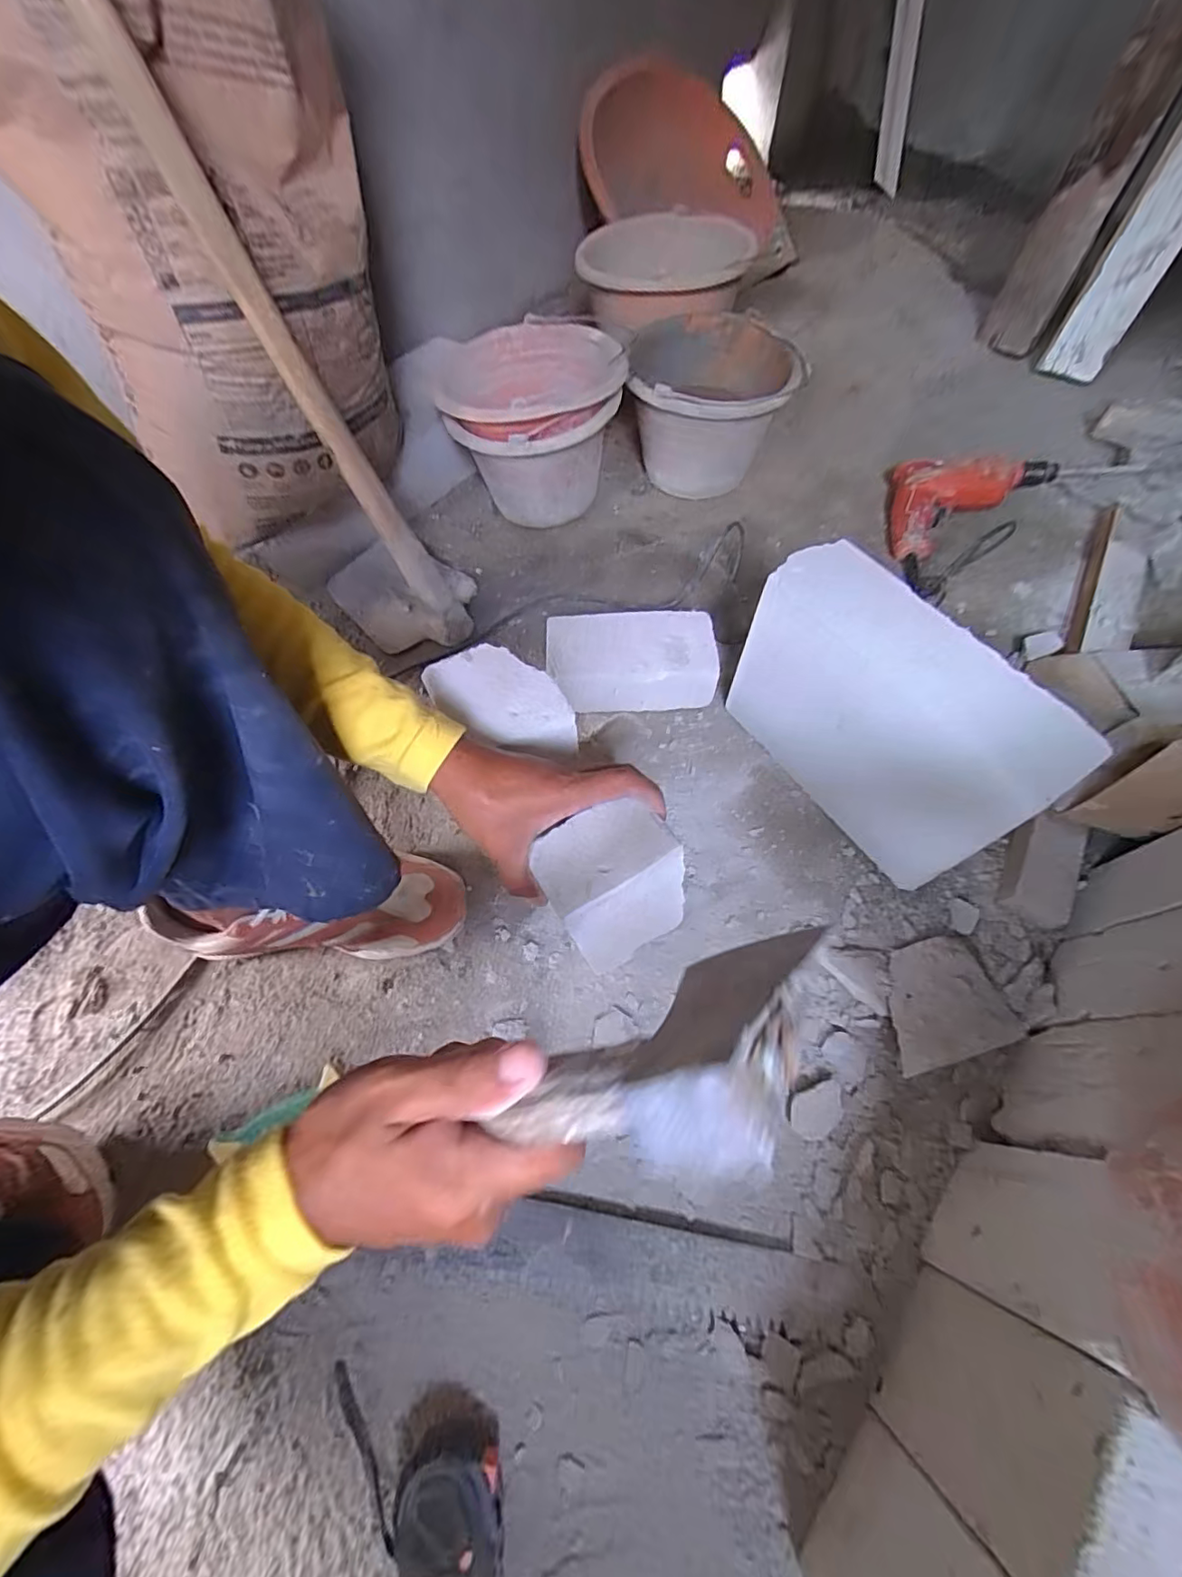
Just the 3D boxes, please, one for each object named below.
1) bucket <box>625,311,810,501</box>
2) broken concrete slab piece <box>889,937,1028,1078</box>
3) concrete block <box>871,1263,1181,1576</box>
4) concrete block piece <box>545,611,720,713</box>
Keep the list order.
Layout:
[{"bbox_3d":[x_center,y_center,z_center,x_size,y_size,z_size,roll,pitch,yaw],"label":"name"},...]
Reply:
[{"bbox_3d":[0.176,-0.577,0.842,0.220,0.173,0.255,6,63,7],"label":"bucket"},{"bbox_3d":[0.315,0.189,0.499,0.118,0.019,0.099,-9,49,-10],"label":"broken concrete slab piece"},{"bbox_3d":[0.307,0.417,0.292,0.216,0.191,0.100,35,70,19],"label":"concrete block"},{"bbox_3d":[0.047,-0.151,0.680,0.201,0.074,0.111,-4,62,1],"label":"concrete block piece"}]

